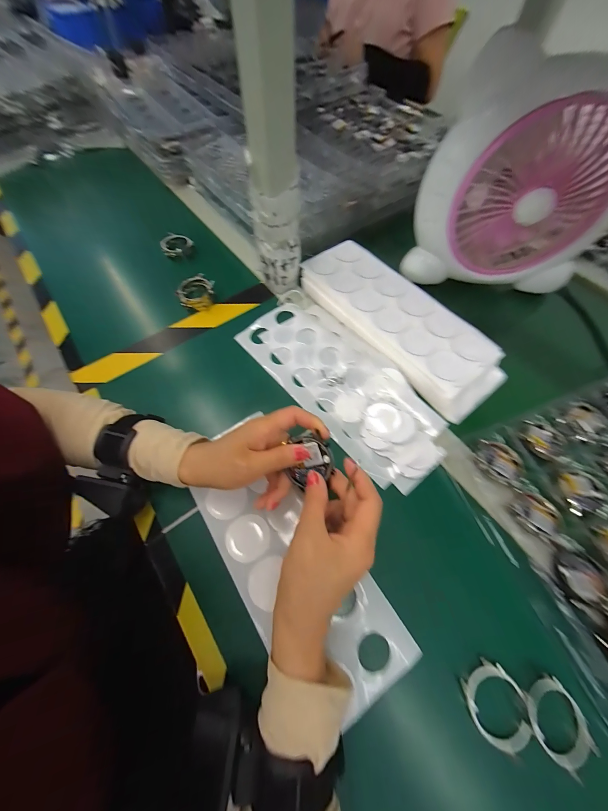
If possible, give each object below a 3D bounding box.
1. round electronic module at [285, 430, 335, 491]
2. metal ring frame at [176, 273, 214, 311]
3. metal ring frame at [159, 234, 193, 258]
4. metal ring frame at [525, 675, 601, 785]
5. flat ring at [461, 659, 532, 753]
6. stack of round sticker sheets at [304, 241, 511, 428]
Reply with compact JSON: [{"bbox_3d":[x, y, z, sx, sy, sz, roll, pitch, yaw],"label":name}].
[{"bbox_3d":[0.003,0.048,0.255,0.044,0.010,0.044,0,90,21],"label":"round electronic module"},{"bbox_3d":[-0.162,-0.167,0.427,0.049,0.024,0.051,-4,63,-3],"label":"metal ring frame"},{"bbox_3d":[-0.215,-0.271,0.482,0.053,0.015,0.053,-14,64,-8],"label":"metal ring frame"},{"bbox_3d":[0.198,0.245,0.221,0.045,0.005,0.048,-33,68,-17],"label":"metal ring frame"},{"bbox_3d":[0.154,0.239,0.226,0.046,0.006,0.049,0,62,-1],"label":"flat ring"},{"bbox_3d":[0.127,-0.120,0.396,0.119,0.030,0.305,-36,69,-18],"label":"stack of round sticker sheets"}]

